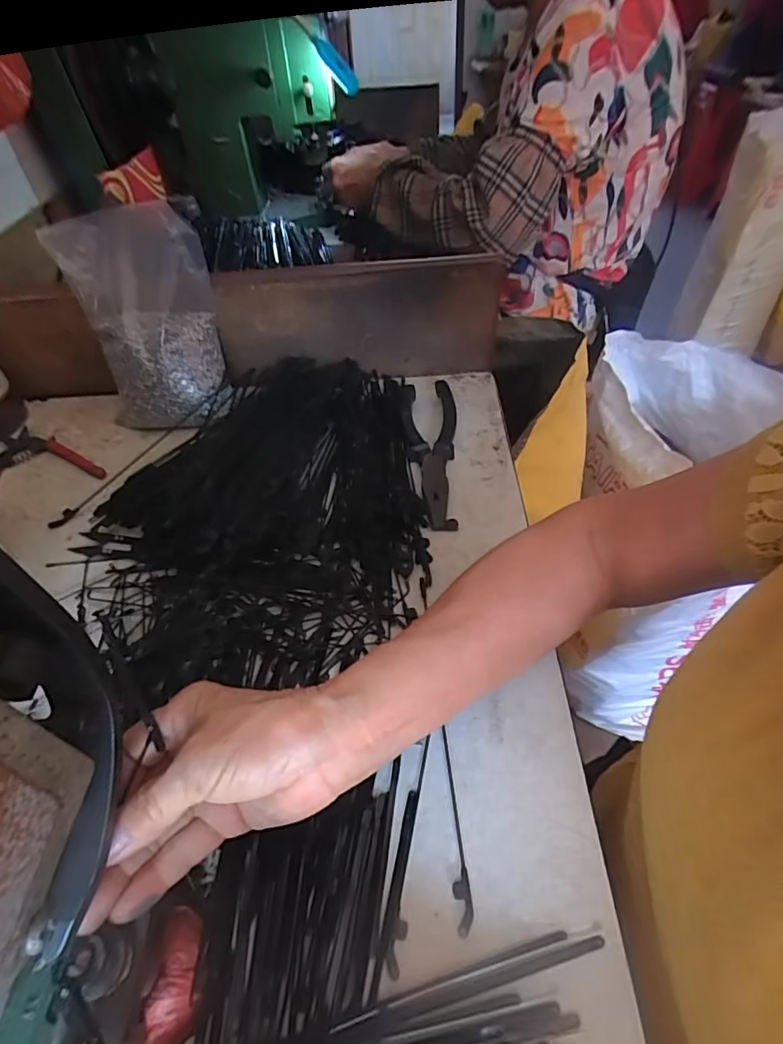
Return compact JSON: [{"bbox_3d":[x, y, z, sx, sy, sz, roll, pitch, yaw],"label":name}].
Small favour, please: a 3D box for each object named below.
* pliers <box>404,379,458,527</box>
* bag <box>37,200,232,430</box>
[{"bbox_3d":[0.036,-0.067,0.475,0.048,0.021,0.182,-2,48,4],"label":"pliers"},{"bbox_3d":[-0.230,-0.190,0.506,0.130,0.166,0.117,-19,49,-12],"label":"bag"}]

